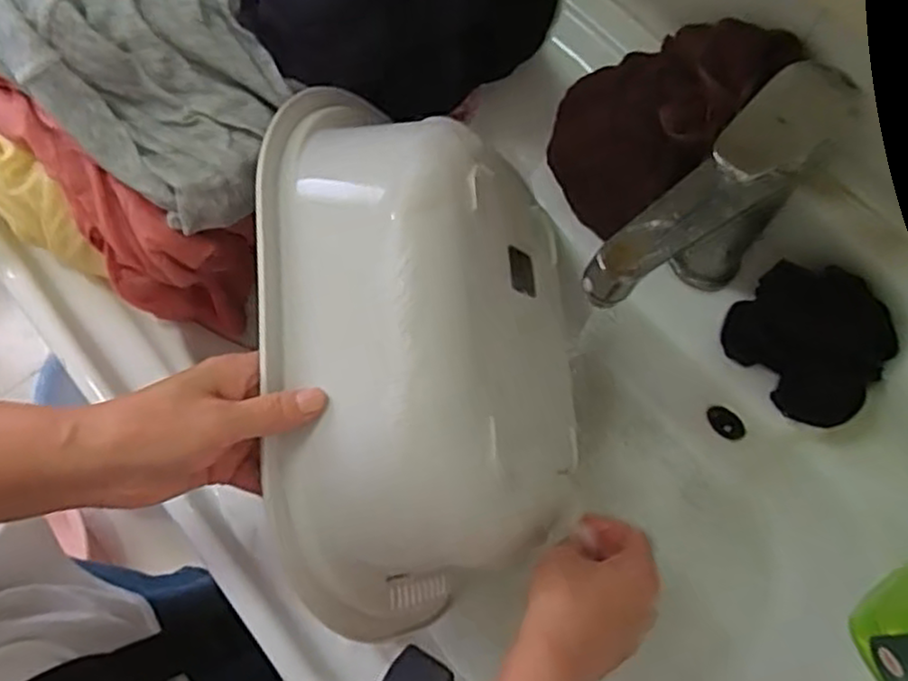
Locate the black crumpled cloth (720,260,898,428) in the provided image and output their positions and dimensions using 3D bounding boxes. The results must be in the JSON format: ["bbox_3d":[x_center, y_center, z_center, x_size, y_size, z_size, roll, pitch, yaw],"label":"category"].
[{"bbox_3d":[0.246,-0.001,0.496,0.091,0.017,0.102,-45,75,18],"label":"black crumpled cloth"}]

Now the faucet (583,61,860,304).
[{"bbox_3d":[0.139,-0.058,0.433,0.149,0.202,0.043,-36,72,-15],"label":"faucet"}]

